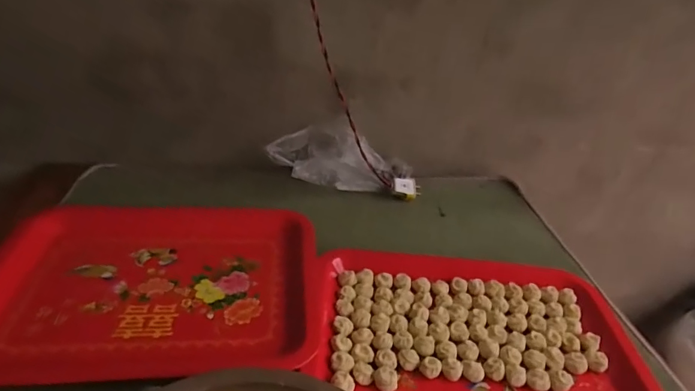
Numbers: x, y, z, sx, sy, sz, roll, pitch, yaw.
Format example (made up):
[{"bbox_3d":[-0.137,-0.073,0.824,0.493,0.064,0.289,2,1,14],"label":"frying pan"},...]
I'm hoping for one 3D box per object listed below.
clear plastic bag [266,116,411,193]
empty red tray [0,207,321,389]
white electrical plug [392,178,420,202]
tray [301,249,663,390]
[{"bbox_3d":[-0.012,-0.057,0.741,0.244,0.108,0.091,1,33,-12],"label":"clear plastic bag"},{"bbox_3d":[-0.222,0.097,0.513,0.364,0.031,0.260,2,32,-11],"label":"empty red tray"},{"bbox_3d":[0.102,-0.013,0.750,0.046,0.025,0.038,11,33,6],"label":"white electrical plug"},{"bbox_3d":[0.145,0.163,0.489,0.354,0.023,0.265,8,32,-1],"label":"tray"}]

